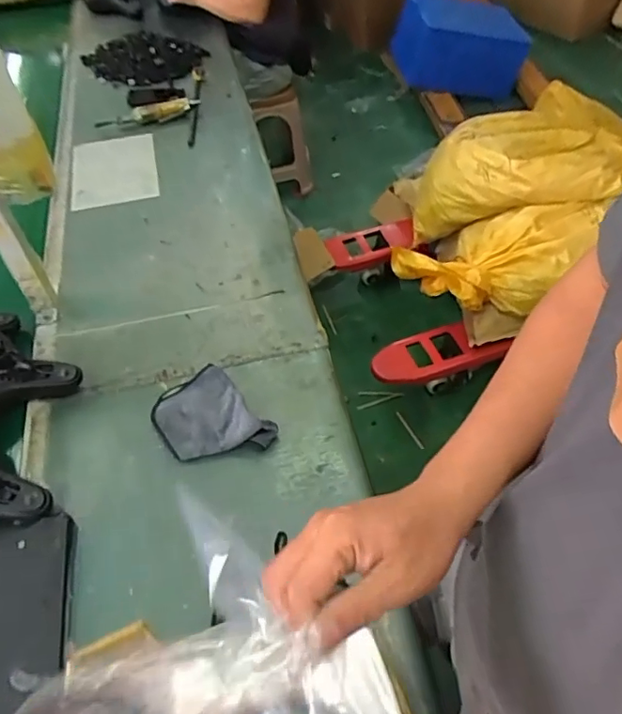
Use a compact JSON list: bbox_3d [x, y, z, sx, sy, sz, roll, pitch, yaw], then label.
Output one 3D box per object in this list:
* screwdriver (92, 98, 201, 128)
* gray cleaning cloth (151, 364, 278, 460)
[{"bbox_3d":[-0.453,-0.679,1.552,0.290,0.050,0.053,-14,52,-8],"label":"screwdriver"},{"bbox_3d":[-0.174,0.098,0.915,0.153,0.041,0.201,-35,58,-23],"label":"gray cleaning cloth"}]

